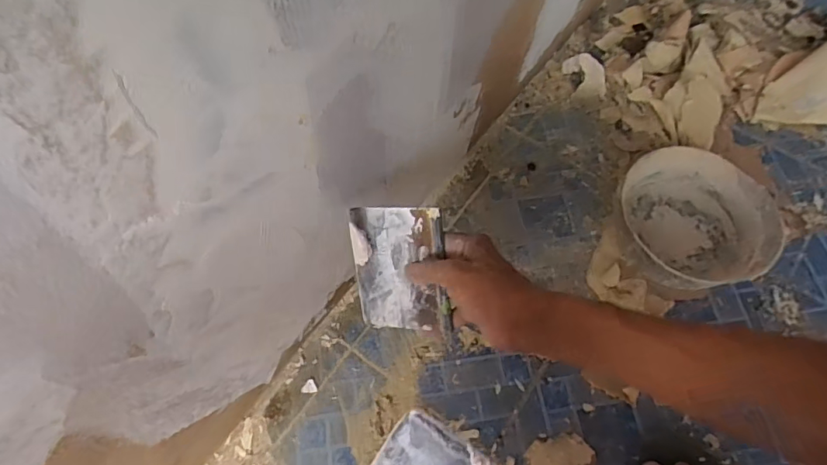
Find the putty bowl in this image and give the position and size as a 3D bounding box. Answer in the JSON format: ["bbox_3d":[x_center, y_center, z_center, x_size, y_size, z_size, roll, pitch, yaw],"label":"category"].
[{"bbox_3d":[0.360,-0.010,0.648,0.182,0.072,0.184,4,64,2],"label":"putty bowl"}]

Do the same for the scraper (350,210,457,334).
[{"bbox_3d":[-0.012,0.035,0.460,0.088,0.117,0.005,2,21,23],"label":"scraper"}]

